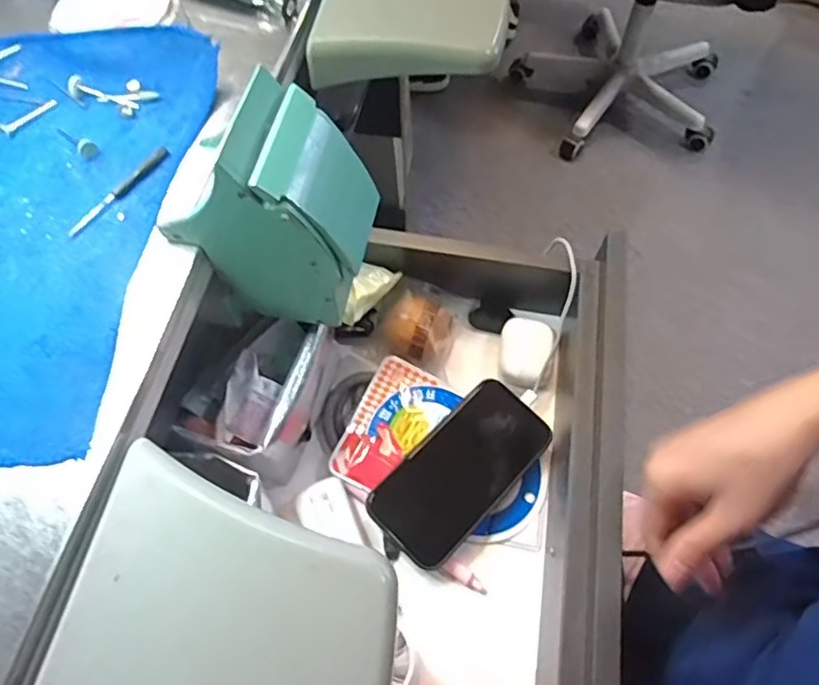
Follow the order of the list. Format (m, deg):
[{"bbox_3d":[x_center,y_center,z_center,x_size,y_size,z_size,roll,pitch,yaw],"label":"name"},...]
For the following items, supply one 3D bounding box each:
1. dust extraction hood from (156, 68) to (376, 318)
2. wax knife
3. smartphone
[{"bbox_3d":[-0.080,-0.081,0.364,0.111,0.132,0.089,14,64,10],"label":"dust extraction hood"},{"bbox_3d":[-0.181,-0.095,0.370,0.009,0.006,0.080,32,68,18],"label":"wax knife"},{"bbox_3d":[0.040,0.095,0.454,0.071,0.007,0.147,42,71,15],"label":"smartphone"}]

